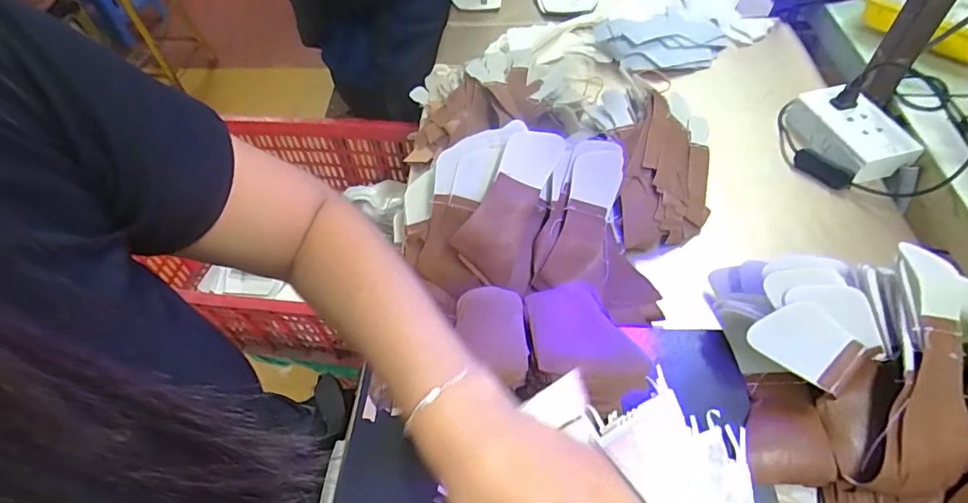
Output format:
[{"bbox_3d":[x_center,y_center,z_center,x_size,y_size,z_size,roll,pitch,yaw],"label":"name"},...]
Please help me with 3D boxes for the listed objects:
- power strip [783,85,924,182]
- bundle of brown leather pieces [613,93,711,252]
[{"bbox_3d":[0.415,-0.139,0.571,0.087,0.035,0.128,-12,52,-4],"label":"power strip"},{"bbox_3d":[0.194,-0.083,0.535,0.106,0.060,0.198,7,53,11],"label":"bundle of brown leather pieces"}]

